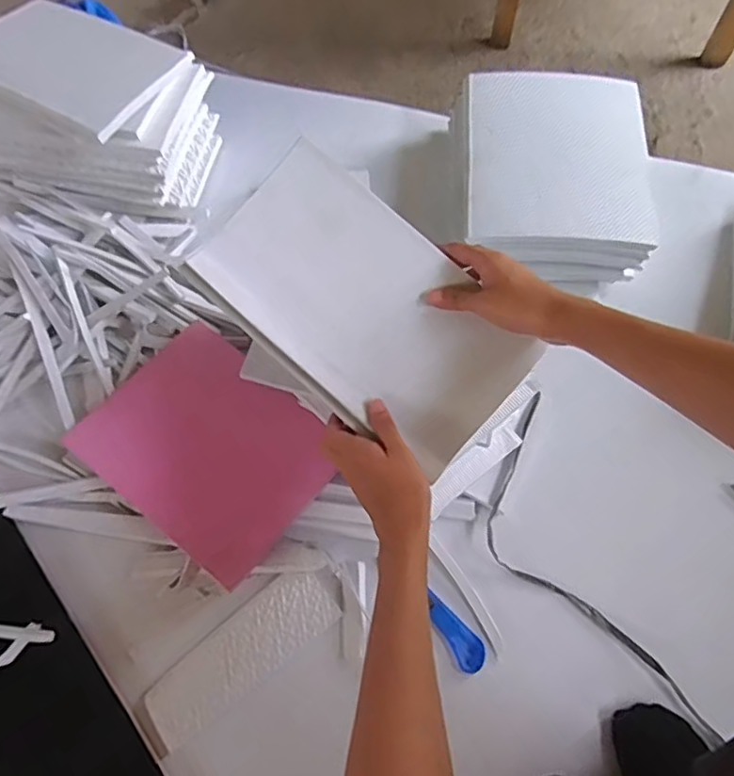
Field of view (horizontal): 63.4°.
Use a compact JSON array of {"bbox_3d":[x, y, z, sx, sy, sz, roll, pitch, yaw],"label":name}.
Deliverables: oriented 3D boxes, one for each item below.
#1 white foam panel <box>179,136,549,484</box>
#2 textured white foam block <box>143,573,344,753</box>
[{"bbox_3d":[-0.001,-0.063,0.487,0.261,0.013,0.154,42,88,0],"label":"white foam panel"},{"bbox_3d":[-0.129,0.273,0.614,0.206,0.012,0.071,-36,69,-14],"label":"textured white foam block"}]

